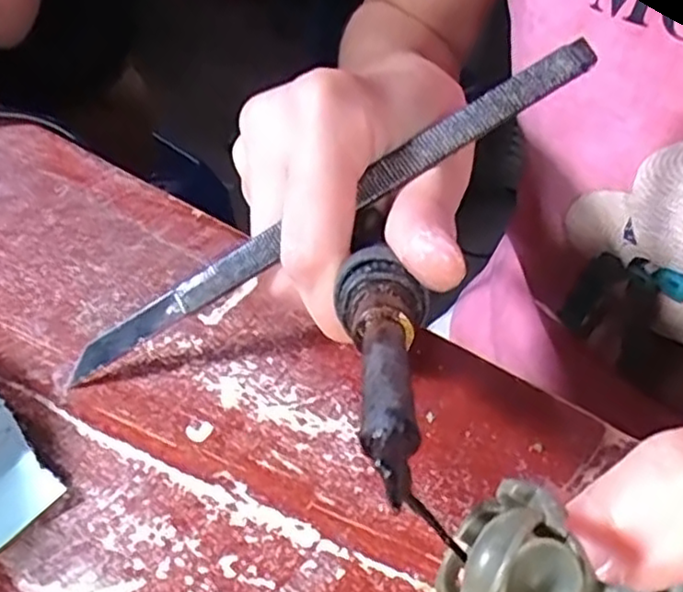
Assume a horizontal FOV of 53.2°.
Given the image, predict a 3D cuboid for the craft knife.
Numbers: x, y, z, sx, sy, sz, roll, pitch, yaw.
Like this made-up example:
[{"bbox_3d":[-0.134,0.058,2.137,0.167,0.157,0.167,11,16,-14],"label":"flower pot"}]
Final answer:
[{"bbox_3d":[-0.006,-0.022,0.186,0.164,0.007,0.007,-31,46,4],"label":"craft knife"}]

